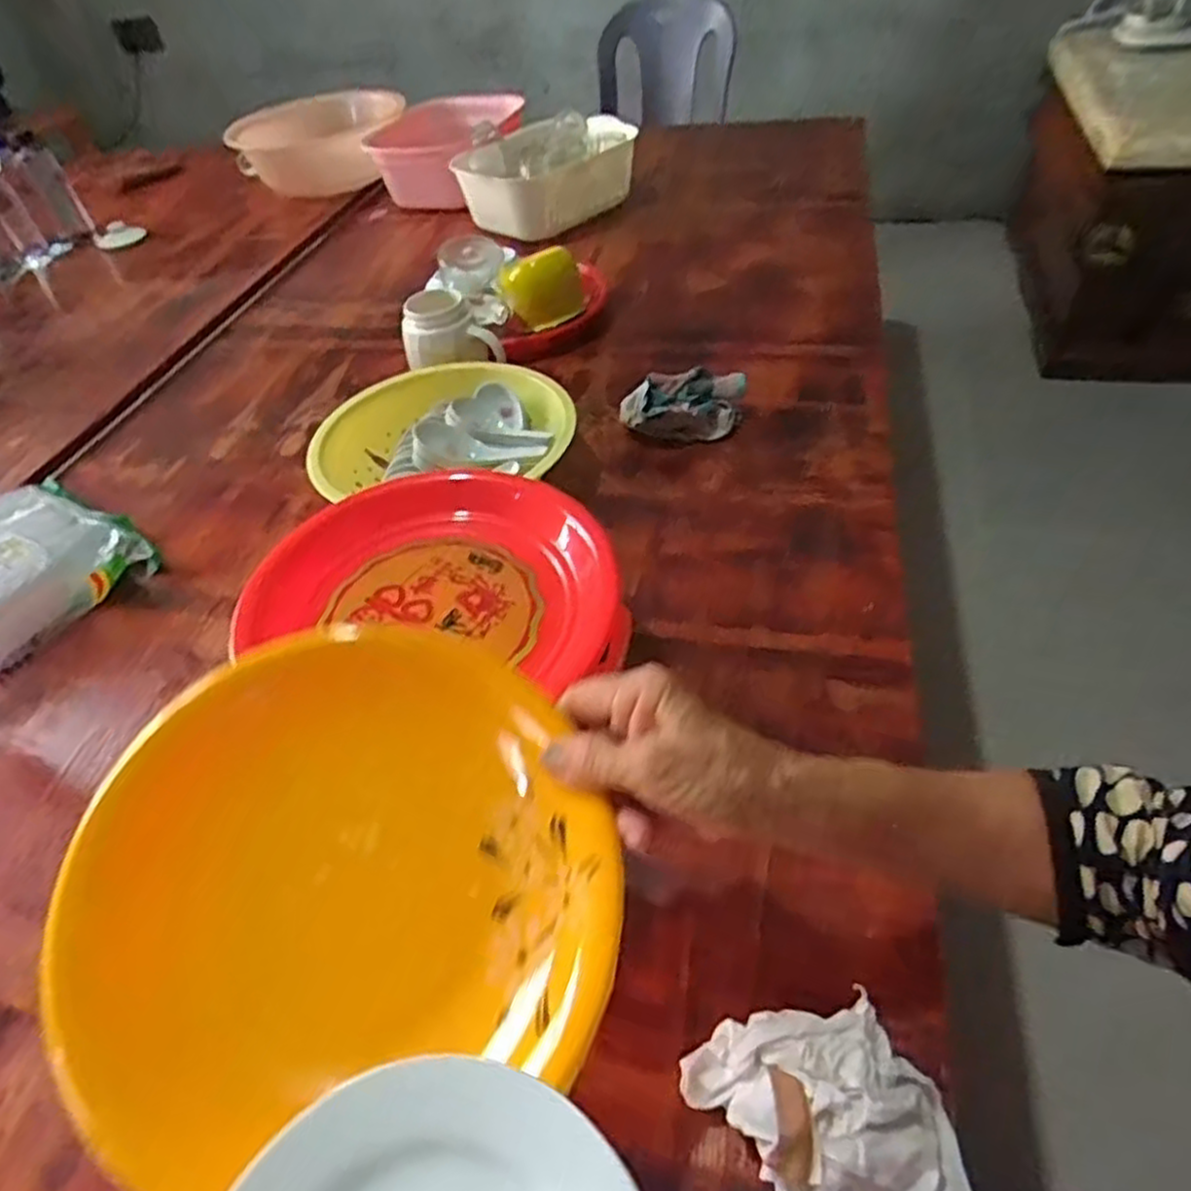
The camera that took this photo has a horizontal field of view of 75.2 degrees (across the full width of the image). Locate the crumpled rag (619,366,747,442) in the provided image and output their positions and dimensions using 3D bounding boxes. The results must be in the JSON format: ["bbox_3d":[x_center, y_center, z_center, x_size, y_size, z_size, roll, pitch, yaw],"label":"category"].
[{"bbox_3d":[0.090,-0.201,0.799,0.127,0.048,0.062,1,47,7],"label":"crumpled rag"}]

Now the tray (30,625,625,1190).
[{"bbox_3d":[-0.120,0.119,0.353,0.241,0.051,0.212,-14,70,-12],"label":"tray"}]

